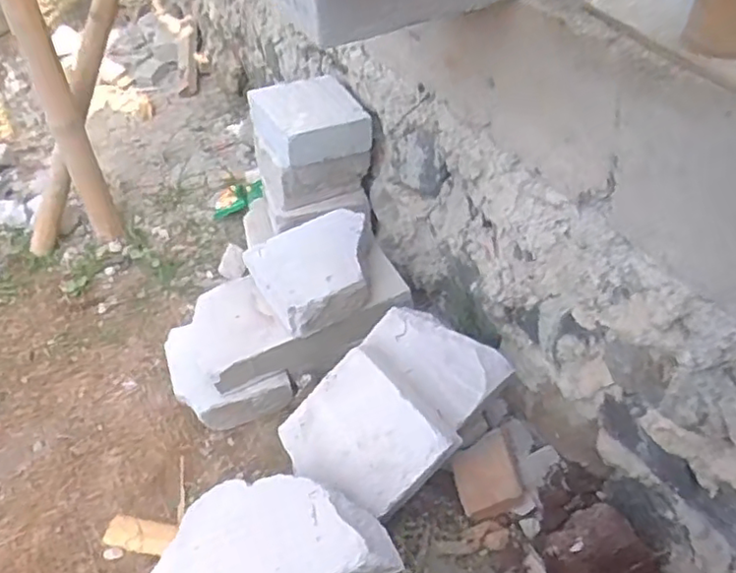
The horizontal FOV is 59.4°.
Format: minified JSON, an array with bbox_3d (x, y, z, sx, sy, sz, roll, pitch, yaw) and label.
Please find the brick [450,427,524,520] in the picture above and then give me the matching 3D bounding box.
[{"bbox_3d":[0.190,0.301,1.035,0.098,0.039,0.126,-27,56,16],"label":"brick"}]

